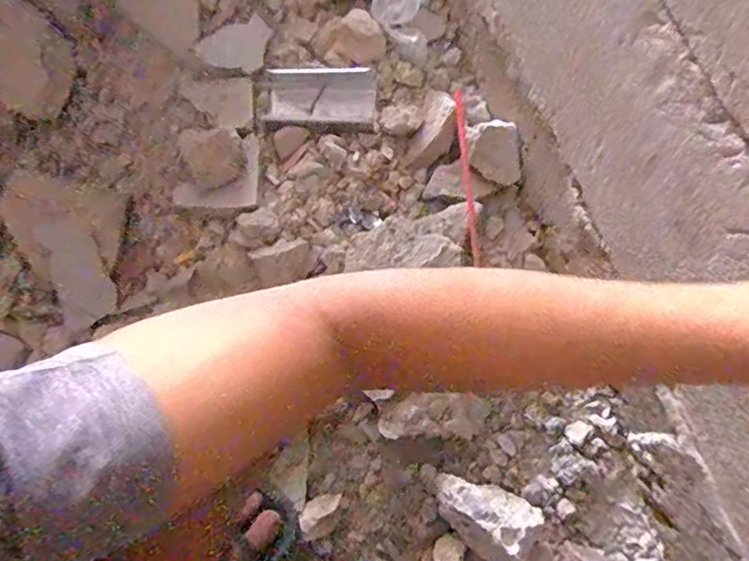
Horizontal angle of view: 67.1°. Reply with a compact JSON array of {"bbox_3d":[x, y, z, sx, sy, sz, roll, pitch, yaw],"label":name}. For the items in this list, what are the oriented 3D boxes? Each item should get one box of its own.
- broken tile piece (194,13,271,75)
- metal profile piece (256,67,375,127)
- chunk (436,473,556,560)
[{"bbox_3d":[-0.180,-0.310,0.756,0.101,0.005,0.069,-37,92,-19],"label":"broken tile piece"},{"bbox_3d":[-0.077,-0.244,0.744,0.152,0.023,0.077,4,72,-1],"label":"metal profile piece"},{"bbox_3d":[0.130,0.254,0.590,0.077,0.057,0.143,-41,77,-14],"label":"chunk"}]

